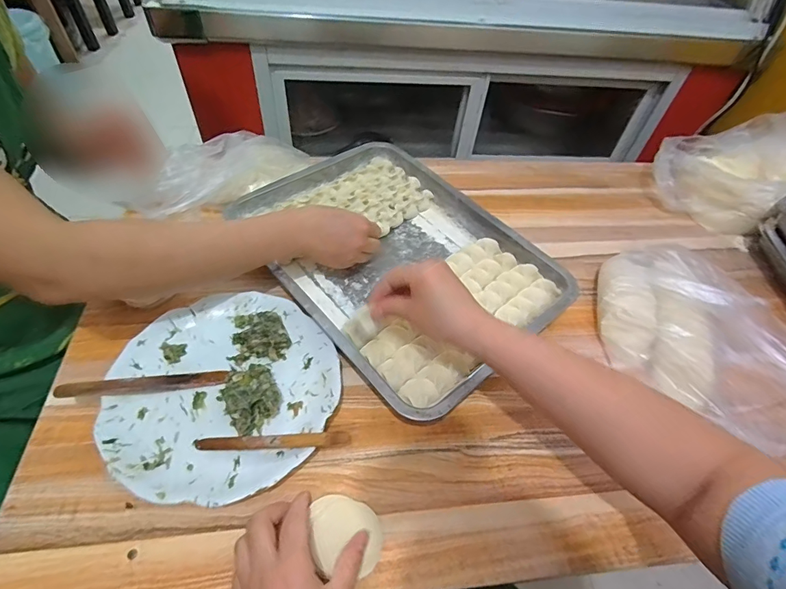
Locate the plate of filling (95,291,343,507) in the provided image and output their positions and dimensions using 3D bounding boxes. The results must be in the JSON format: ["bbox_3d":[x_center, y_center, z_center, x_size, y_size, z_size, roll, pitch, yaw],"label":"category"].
[{"bbox_3d":[-0.164,0.091,0.417,0.210,0.042,0.211,3,51,-4],"label":"plate of filling"}]

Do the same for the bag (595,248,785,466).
[{"bbox_3d":[0.368,0.058,0.469,0.285,0.057,0.204,33,56,19],"label":"bag"}]

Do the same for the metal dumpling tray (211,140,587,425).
[{"bbox_3d":[0.003,-0.056,0.533,0.279,0.058,0.386,-31,60,-27],"label":"metal dumpling tray"}]

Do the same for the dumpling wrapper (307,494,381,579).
[{"bbox_3d":[-0.039,0.202,0.353,0.059,0.006,0.054,13,57,-9],"label":"dumpling wrapper"}]

